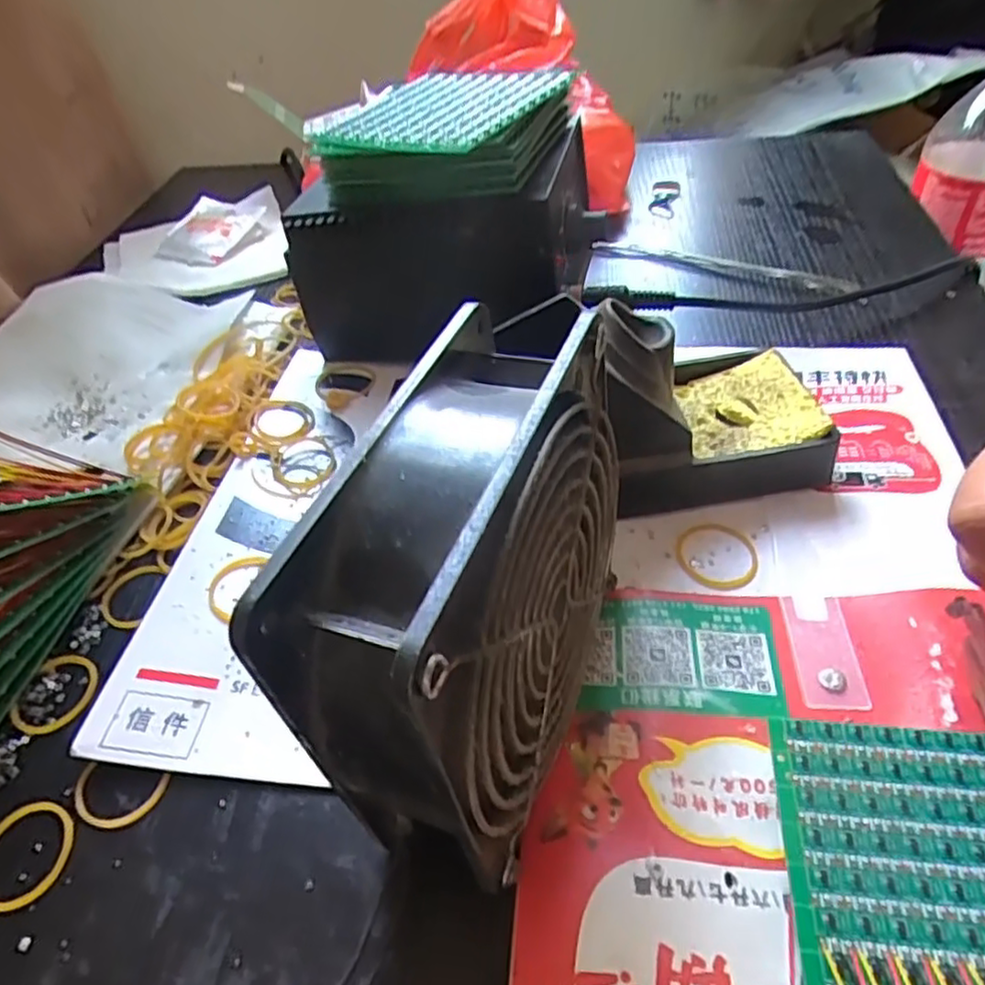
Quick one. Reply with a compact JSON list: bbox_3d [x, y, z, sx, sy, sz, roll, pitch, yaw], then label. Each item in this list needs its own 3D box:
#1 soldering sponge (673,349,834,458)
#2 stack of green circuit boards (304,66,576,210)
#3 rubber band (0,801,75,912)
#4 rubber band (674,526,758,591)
[{"bbox_3d":[0.110,-0.037,0.297,0.053,0.005,0.054,-16,46,12],"label":"soldering sponge"},{"bbox_3d":[-0.023,-0.173,0.328,0.110,0.035,0.095,16,50,20],"label":"stack of green circuit boards"},{"bbox_3d":[-0.147,0.112,0.214,0.029,0.004,0.031,-7,46,-1],"label":"rubber band"},{"bbox_3d":[0.089,0.023,0.270,0.031,0.004,0.033,-1,46,5],"label":"rubber band"}]

